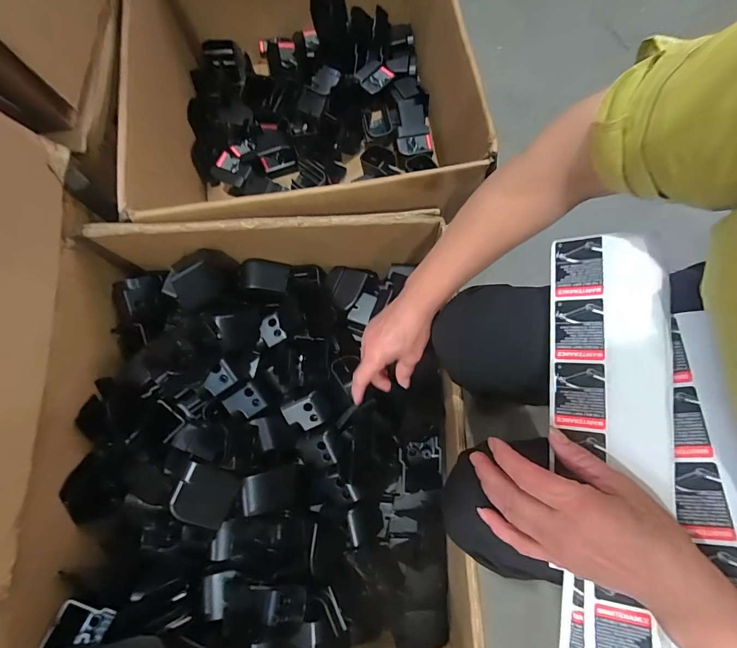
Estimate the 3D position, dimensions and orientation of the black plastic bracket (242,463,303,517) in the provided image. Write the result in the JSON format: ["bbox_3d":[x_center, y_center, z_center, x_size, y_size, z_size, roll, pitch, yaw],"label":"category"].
[{"bbox_3d":[-0.143,0.237,0.554,0.076,0.038,0.056,1,66,-32],"label":"black plastic bracket"}]

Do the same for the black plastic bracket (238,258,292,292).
[{"bbox_3d":[-0.169,-0.077,0.638,0.077,0.022,0.054,6,69,-22],"label":"black plastic bracket"}]

